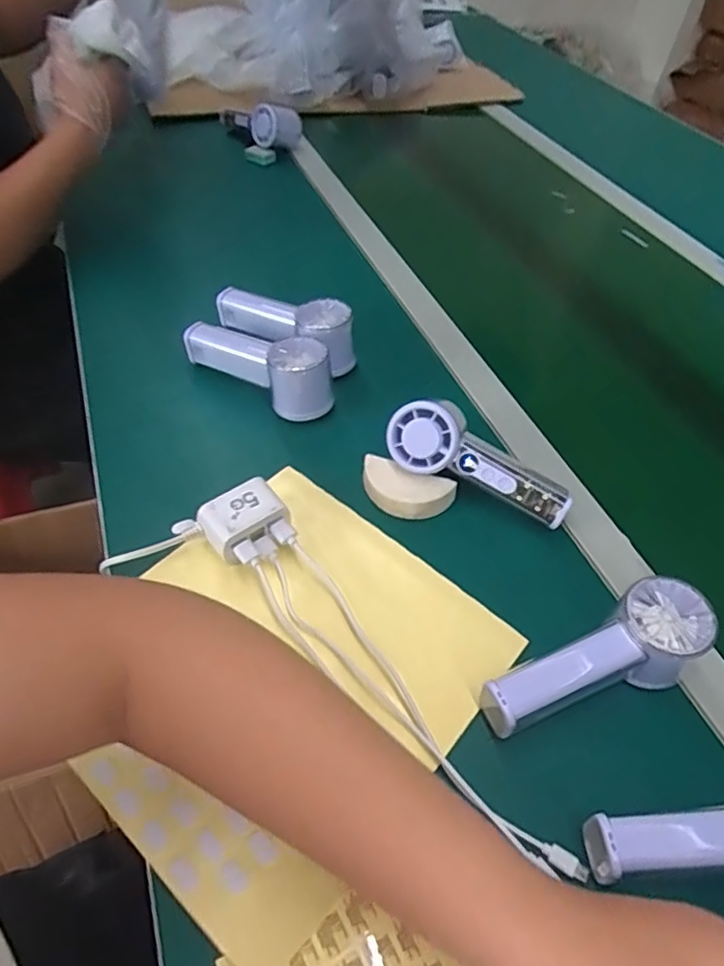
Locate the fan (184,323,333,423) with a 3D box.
[{"bbox_3d":[-0.093,-0.121,0.568,0.161,0.057,0.061,33,54,21],"label":"fan"}]

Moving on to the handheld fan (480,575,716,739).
[{"bbox_3d":[0.150,0.119,0.385,0.152,0.052,0.052,-23,55,-8],"label":"handheld fan"}]

